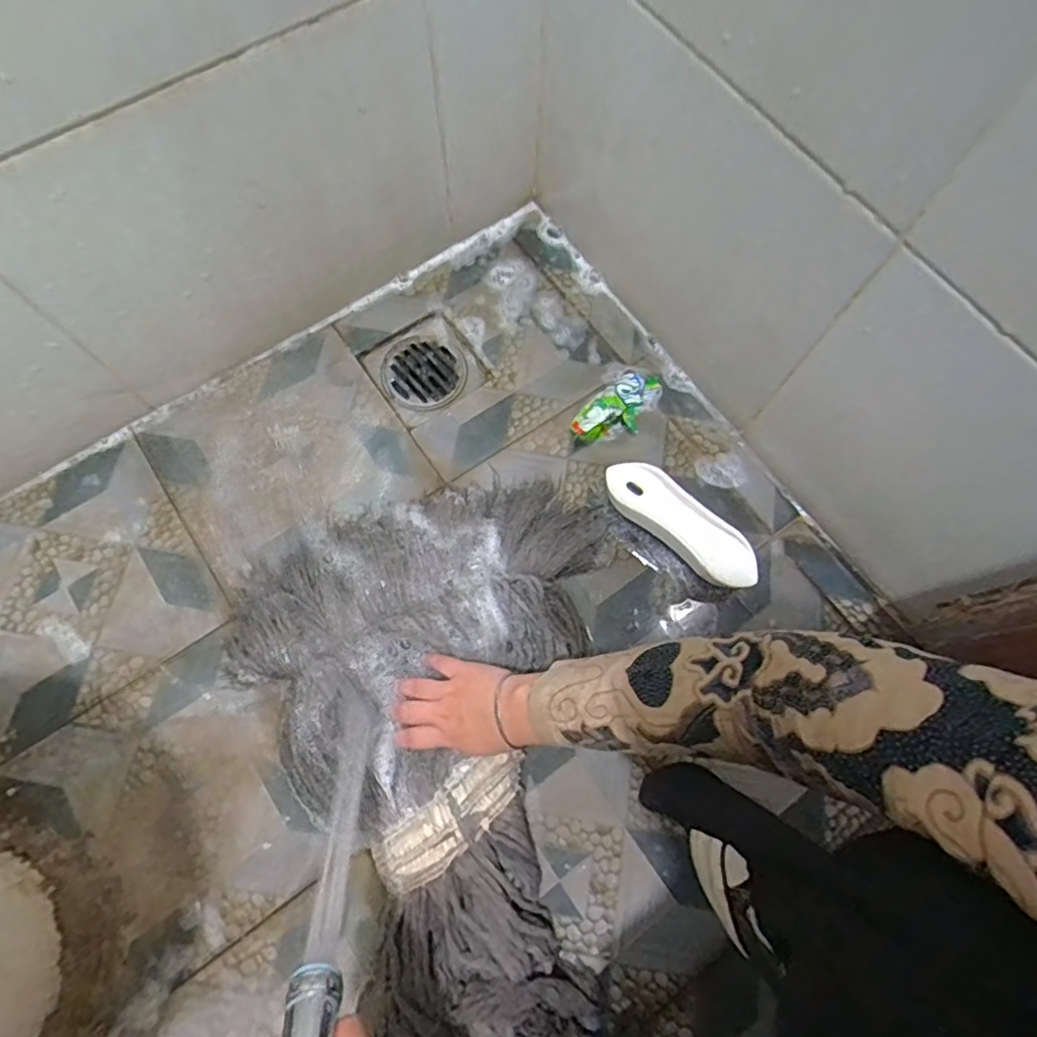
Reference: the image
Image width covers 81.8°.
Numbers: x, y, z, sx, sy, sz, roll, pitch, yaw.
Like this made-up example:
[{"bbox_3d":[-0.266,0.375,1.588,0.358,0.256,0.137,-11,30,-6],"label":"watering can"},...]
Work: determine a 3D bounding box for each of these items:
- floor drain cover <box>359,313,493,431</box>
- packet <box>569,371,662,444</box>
[{"bbox_3d":[-0.111,-0.179,0.724,0.117,0.013,0.114,-34,75,-12],"label":"floor drain cover"},{"bbox_3d":[0.115,-0.127,0.669,0.129,0.051,0.060,-41,77,-13],"label":"packet"}]

